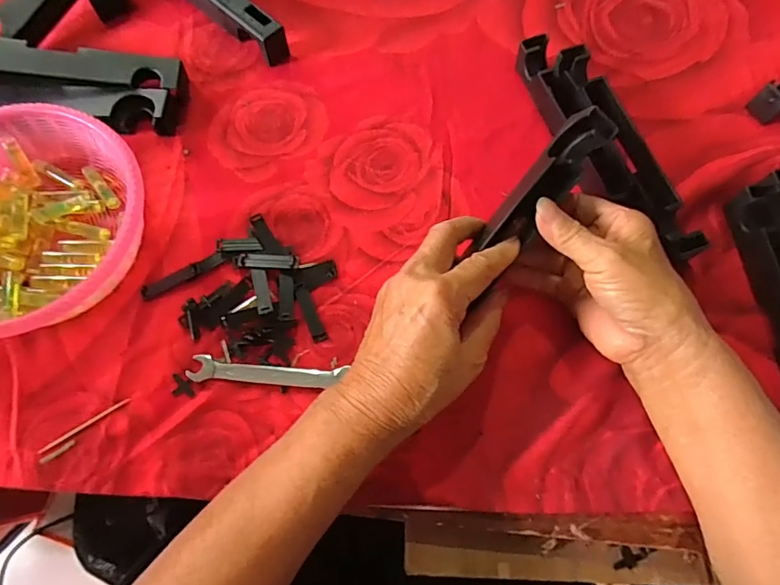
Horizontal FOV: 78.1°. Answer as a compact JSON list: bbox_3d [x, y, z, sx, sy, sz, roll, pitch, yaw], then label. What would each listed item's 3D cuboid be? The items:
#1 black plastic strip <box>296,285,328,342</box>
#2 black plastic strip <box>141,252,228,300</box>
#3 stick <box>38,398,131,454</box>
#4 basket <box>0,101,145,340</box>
[{"bbox_3d":[-0.057,0.015,0.349,0.010,0.004,0.043,-21,73,-8],"label":"black plastic strip"},{"bbox_3d":[-0.153,-0.013,0.358,0.065,0.004,0.011,-27,74,-10],"label":"black plastic strip"},{"bbox_3d":[-0.202,0.088,0.319,0.061,0.004,0.004,-33,75,-11],"label":"stick"},{"bbox_3d":[-0.257,-0.048,0.346,0.164,0.051,0.164,2,71,0],"label":"basket"}]

